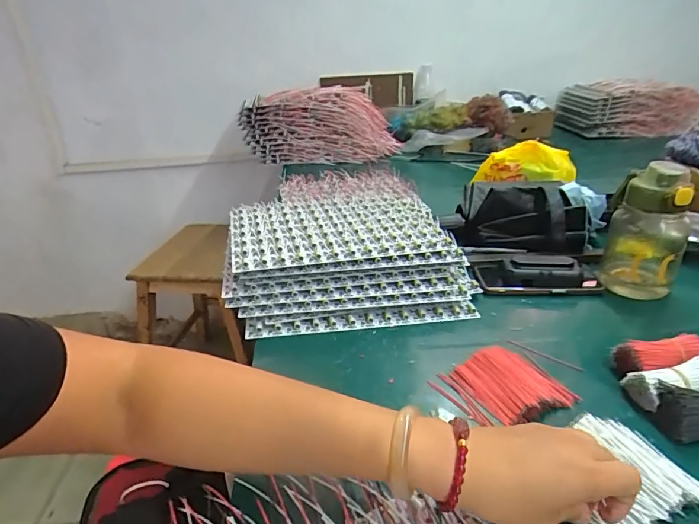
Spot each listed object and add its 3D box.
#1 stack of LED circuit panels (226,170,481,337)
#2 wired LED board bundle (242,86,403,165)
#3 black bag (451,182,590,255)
[{"bbox_3d":[-0.012,-0.026,0.675,0.325,0.090,0.321,-7,26,-6],"label":"stack of LED circuit panels"},{"bbox_3d":[-0.087,-0.375,1.250,0.418,0.182,0.118,0,26,7],"label":"wired LED board bundle"},{"bbox_3d":[0.272,-0.069,0.722,0.198,0.097,0.086,6,27,19],"label":"black bag"}]

